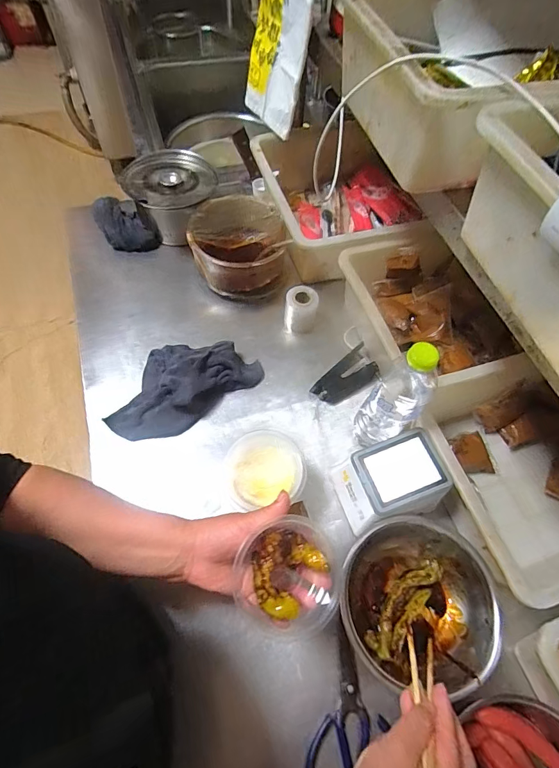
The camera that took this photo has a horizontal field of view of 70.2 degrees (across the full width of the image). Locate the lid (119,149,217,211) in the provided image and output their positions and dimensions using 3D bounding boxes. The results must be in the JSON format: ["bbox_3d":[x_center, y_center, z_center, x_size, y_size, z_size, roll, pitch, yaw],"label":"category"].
[{"bbox_3d":[-0.202,-0.385,0.740,0.168,0.021,0.164,2,61,-3],"label":"lid"}]

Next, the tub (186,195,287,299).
[{"bbox_3d":[-0.071,-0.245,0.722,0.155,0.096,0.155,1,61,-1],"label":"tub"}]

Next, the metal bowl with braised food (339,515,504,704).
[{"bbox_3d":[0.166,0.256,0.478,0.169,0.064,0.166,1,61,-1],"label":"metal bowl with braised food"}]

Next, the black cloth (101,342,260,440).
[{"bbox_3d":[-0.156,-0.008,0.618,0.239,0.063,0.138,-35,68,-18],"label":"black cloth"}]

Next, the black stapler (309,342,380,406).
[{"bbox_3d":[0.115,-0.009,0.662,0.115,0.034,0.062,-37,68,-19],"label":"black stapler"}]

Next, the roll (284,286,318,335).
[{"bbox_3d":[0.037,-0.129,0.687,0.056,0.062,0.053,3,61,0],"label":"roll"}]

